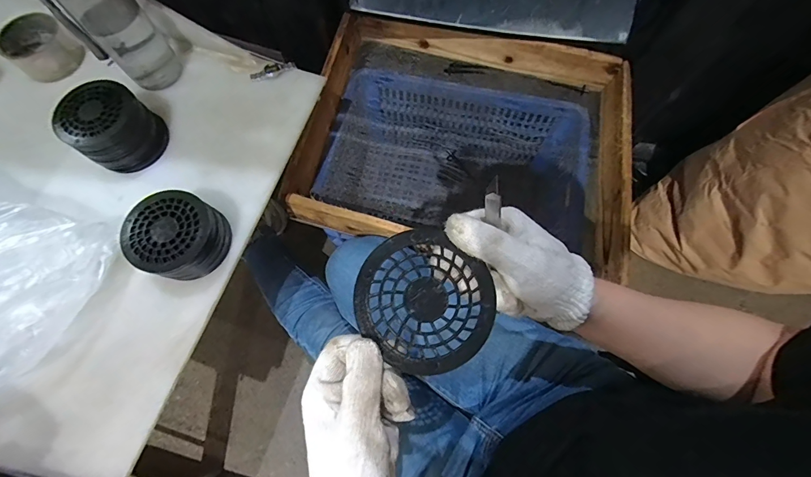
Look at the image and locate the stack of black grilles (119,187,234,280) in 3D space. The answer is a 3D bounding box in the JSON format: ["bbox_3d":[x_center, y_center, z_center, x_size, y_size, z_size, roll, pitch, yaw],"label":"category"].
[{"bbox_3d":[-0.272,-0.002,0.446,0.102,0.057,0.101,34,74,11],"label":"stack of black grilles"}]

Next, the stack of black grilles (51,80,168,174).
[{"bbox_3d":[-0.391,-0.149,0.493,0.098,0.071,0.096,-7,71,-3],"label":"stack of black grilles"}]

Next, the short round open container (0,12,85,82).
[{"bbox_3d":[-0.540,-0.281,0.553,0.088,0.055,0.085,0,70,0],"label":"short round open container"}]

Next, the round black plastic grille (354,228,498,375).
[{"bbox_3d":[0.015,0.043,0.260,0.090,0.004,0.097,1,80,-6],"label":"round black plastic grille"}]

